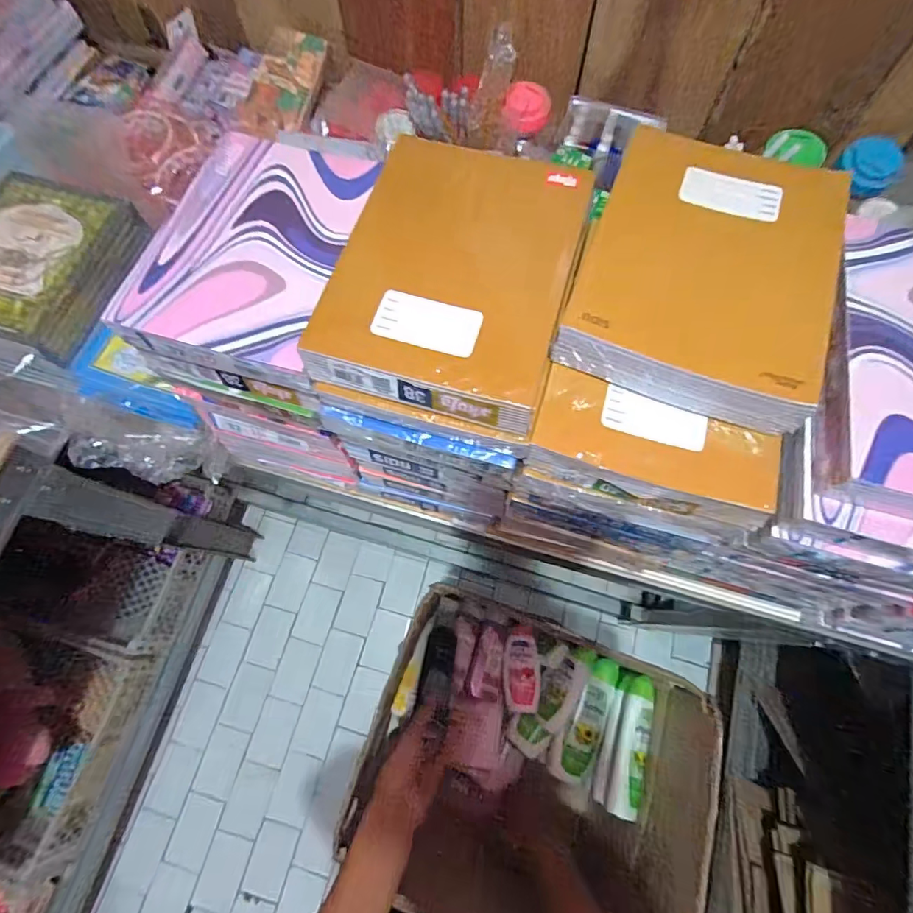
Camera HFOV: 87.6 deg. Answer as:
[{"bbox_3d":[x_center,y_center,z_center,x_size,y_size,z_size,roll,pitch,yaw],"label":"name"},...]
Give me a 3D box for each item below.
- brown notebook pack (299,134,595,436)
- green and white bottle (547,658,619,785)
[{"bbox_3d":[0.001,-0.132,0.354,0.159,0.052,0.206,16,73,5],"label":"brown notebook pack"},{"bbox_3d":[0.183,0.371,0.672,0.063,0.036,0.167,22,74,7],"label":"green and white bottle"}]

